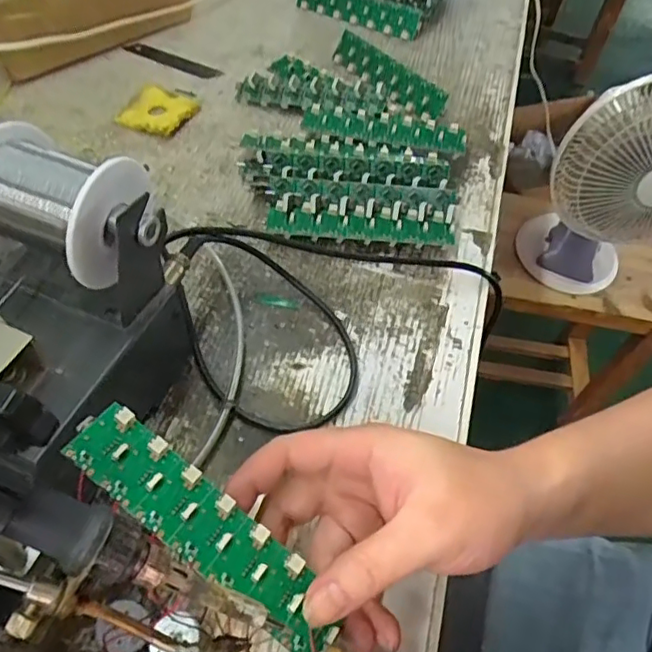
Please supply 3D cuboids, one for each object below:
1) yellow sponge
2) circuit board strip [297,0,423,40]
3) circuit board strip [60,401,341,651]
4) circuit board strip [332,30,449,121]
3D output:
[{"bbox_3d":[-0.146,-0.191,0.506,0.057,0.008,0.060,19,56,9],"label":"yellow sponge"},{"bbox_3d":[0.033,-0.341,0.613,0.138,0.033,0.011,24,15,14],"label":"circuit board strip"},{"bbox_3d":[-0.052,0.085,0.245,0.134,0.006,0.031,39,56,5],"label":"circuit board strip"},{"bbox_3d":[0.057,-0.236,0.539,0.134,0.030,0.012,43,41,23],"label":"circuit board strip"}]

